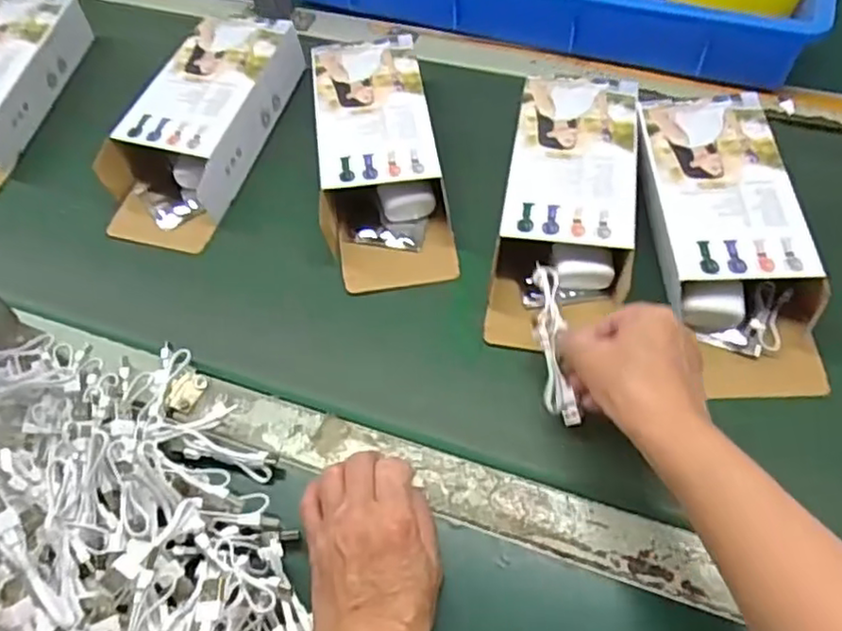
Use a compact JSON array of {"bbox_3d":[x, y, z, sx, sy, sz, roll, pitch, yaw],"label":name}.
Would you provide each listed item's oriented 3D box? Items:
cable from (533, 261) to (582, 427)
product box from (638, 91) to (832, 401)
[{"bbox_3d":[0.092,0.015,0.465,0.024,0.023,0.121,-2,62,2],"label":"cable"},{"bbox_3d":[0.229,-0.064,0.510,0.105,0.056,0.250,-4,62,7],"label":"product box"}]

